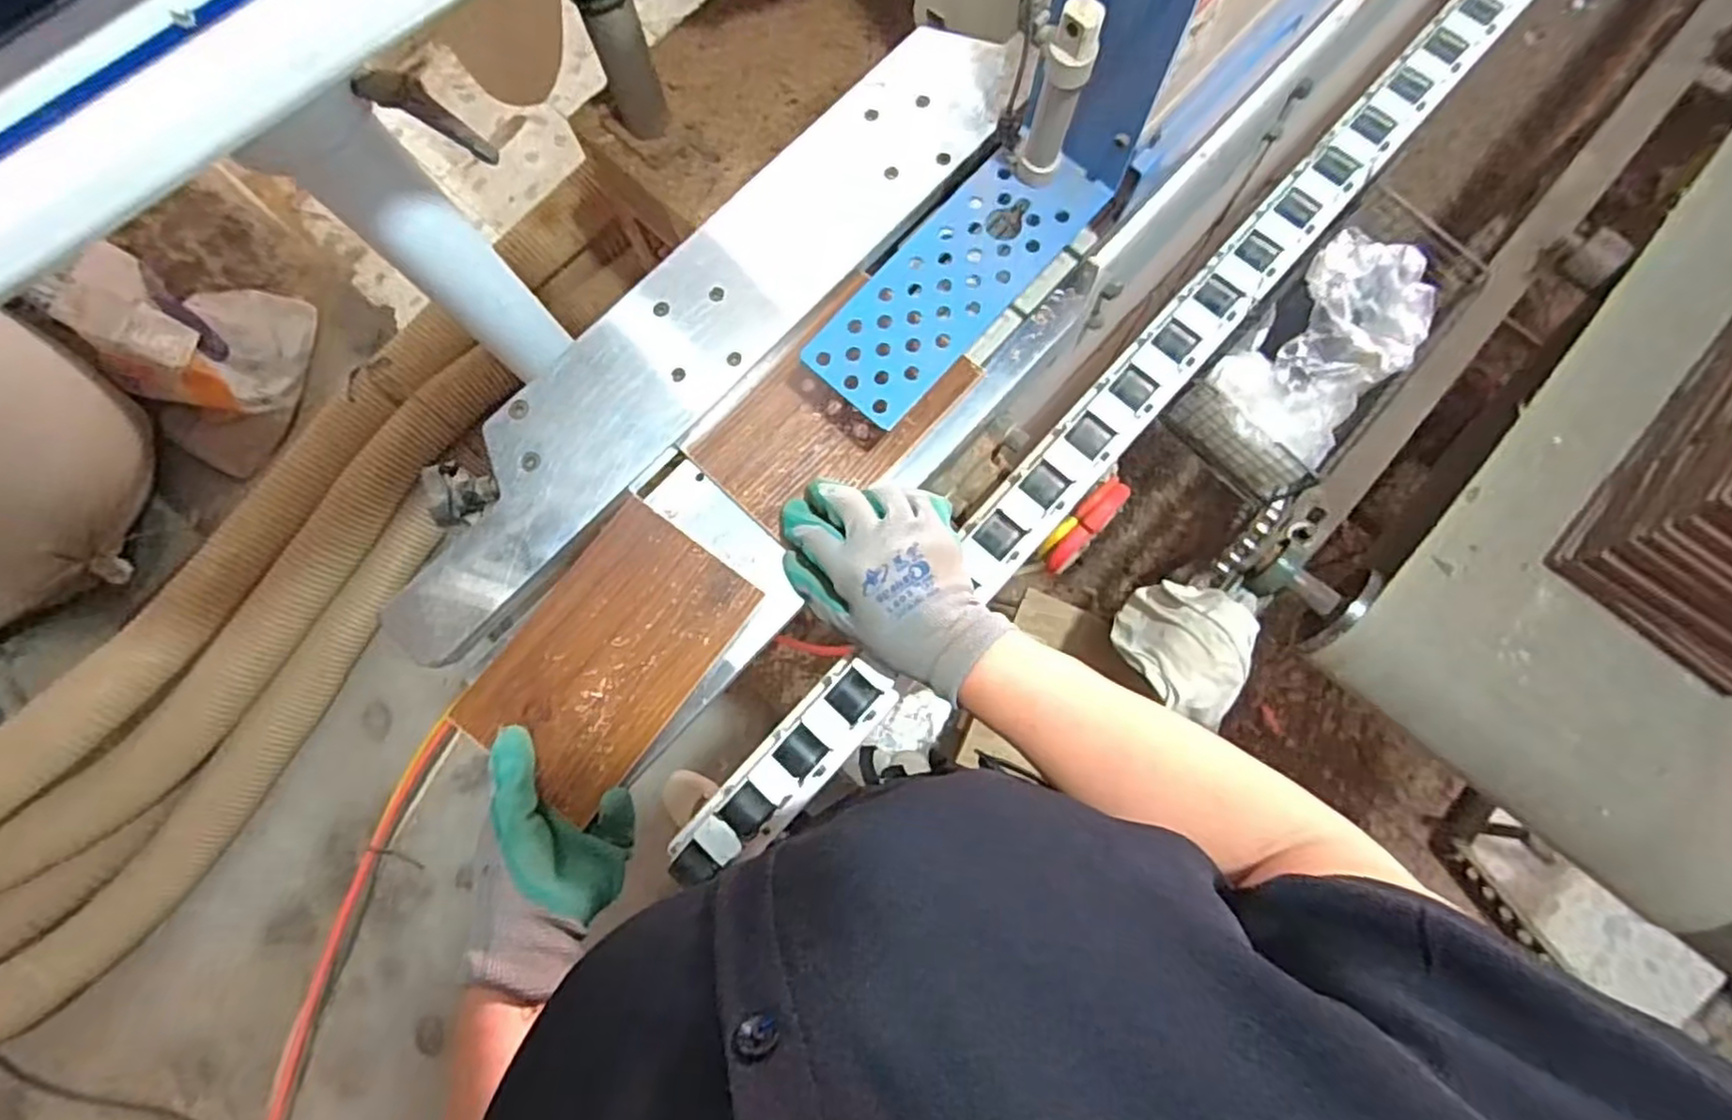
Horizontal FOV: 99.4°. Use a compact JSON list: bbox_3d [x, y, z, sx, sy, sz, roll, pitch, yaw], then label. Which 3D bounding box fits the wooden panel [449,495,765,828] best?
[{"bbox_3d":[-0.167,0.061,0.481,0.115,0.006,0.180,37,81,8],"label":"wooden panel"}]

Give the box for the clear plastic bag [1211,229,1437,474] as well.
[{"bbox_3d":[0.389,-0.179,0.616,0.111,0.060,0.220,43,82,9],"label":"clear plastic bag"}]

